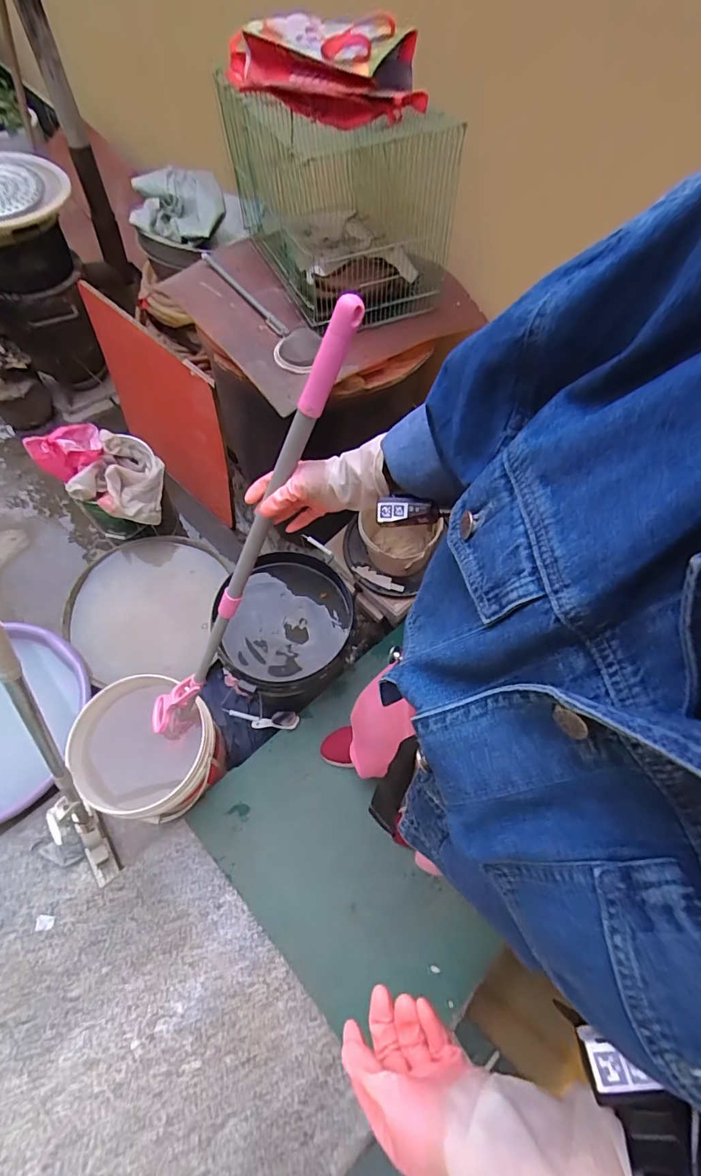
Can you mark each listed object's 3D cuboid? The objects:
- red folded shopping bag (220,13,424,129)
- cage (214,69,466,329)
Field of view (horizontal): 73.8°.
[{"bbox_3d":[-0.043,-0.982,0.881,0.354,0.121,0.171,34,68,13],"label":"red folded shopping bag"},{"bbox_3d":[-0.055,-0.908,1.075,0.350,0.322,0.510,-29,69,-14],"label":"cage"}]

